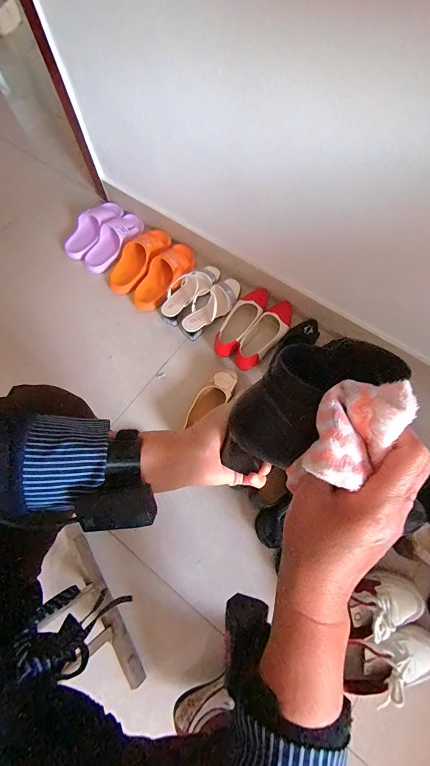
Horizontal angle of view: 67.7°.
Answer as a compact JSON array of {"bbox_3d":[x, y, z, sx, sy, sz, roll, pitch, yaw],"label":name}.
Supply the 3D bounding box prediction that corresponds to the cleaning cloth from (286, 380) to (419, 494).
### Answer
[{"bbox_3d":[0.094,0.028,0.213,0.049,0.025,0.079,35,75,13],"label":"cleaning cloth"}]

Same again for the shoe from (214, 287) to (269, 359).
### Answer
[{"bbox_3d":[0.078,-0.186,0.937,0.085,0.054,0.259,33,74,13],"label":"shoe"}]

